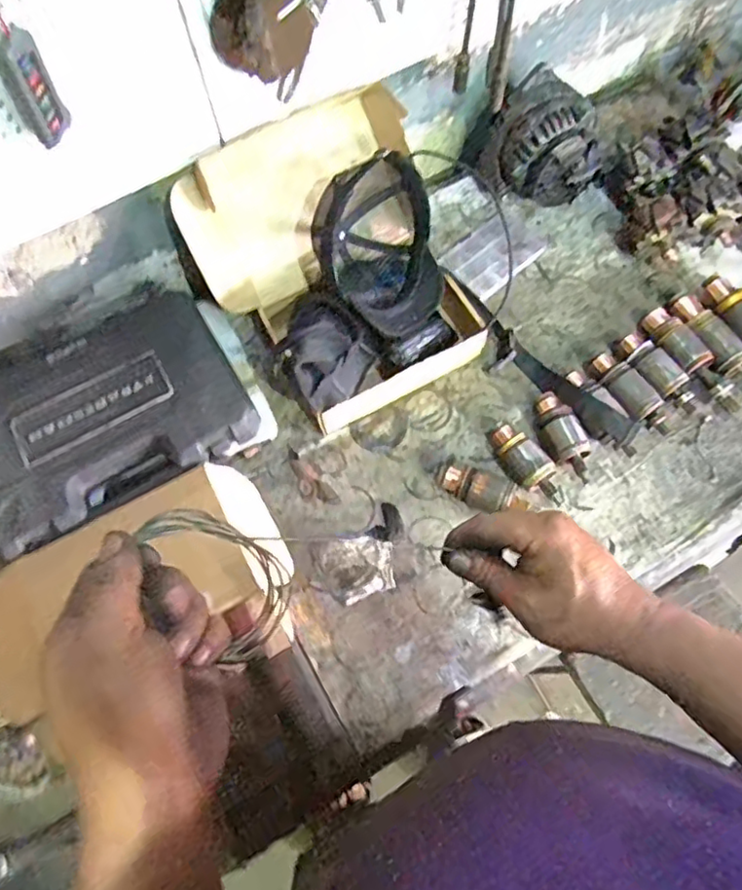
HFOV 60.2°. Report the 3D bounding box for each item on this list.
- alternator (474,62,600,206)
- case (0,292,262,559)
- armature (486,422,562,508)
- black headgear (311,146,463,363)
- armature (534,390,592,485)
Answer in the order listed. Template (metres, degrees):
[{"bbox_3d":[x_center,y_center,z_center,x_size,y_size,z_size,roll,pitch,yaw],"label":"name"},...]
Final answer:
[{"bbox_3d":[0.274,-0.471,1.021,0.135,0.150,0.171,-41,71,-14],"label":"alternator"},{"bbox_3d":[-0.379,-0.059,0.889,0.365,0.073,0.308,-29,69,-9],"label":"case"},{"bbox_3d":[0.211,0.023,0.873,0.052,0.043,0.137,-34,70,-11],"label":"armature"},{"bbox_3d":[0.015,-0.253,0.880,0.170,0.171,0.258,-13,67,-3],"label":"black headgear"},{"bbox_3d":[0.268,-0.013,0.887,0.050,0.042,0.138,-18,67,-5],"label":"armature"}]

